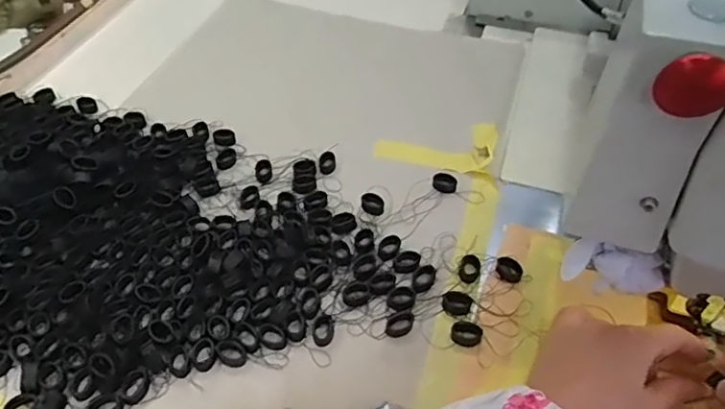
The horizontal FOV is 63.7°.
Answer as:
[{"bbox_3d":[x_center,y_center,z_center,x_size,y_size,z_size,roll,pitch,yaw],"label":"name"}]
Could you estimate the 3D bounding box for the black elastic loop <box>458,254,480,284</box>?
[{"bbox_3d":[0.081,0.048,0.442,0.016,0.004,0.023,8,50,7],"label":"black elastic loop"}]

